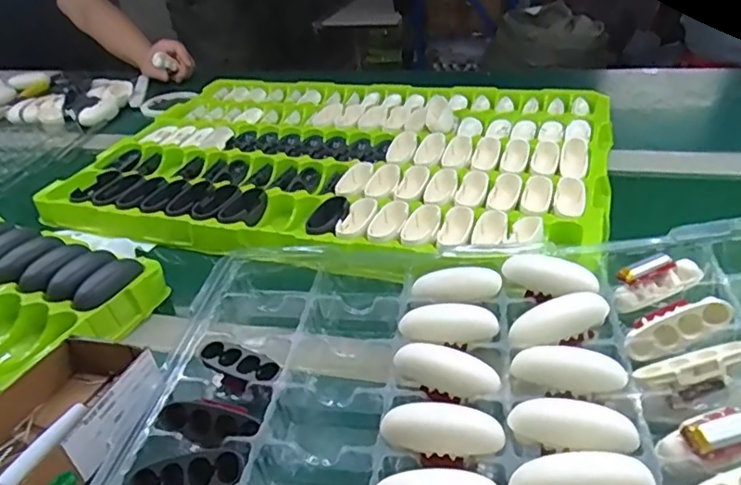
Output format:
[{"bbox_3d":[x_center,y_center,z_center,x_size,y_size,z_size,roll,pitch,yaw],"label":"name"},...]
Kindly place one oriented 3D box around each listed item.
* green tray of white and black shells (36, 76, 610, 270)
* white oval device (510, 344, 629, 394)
[{"bbox_3d":[-0.033,-0.105,0.699,0.597,0.040,0.436,10,36,23],"label":"green tray of white and black shells"},{"bbox_3d":[0.121,0.078,0.364,0.066,0.019,0.022,0,31,36],"label":"white oval device"}]

